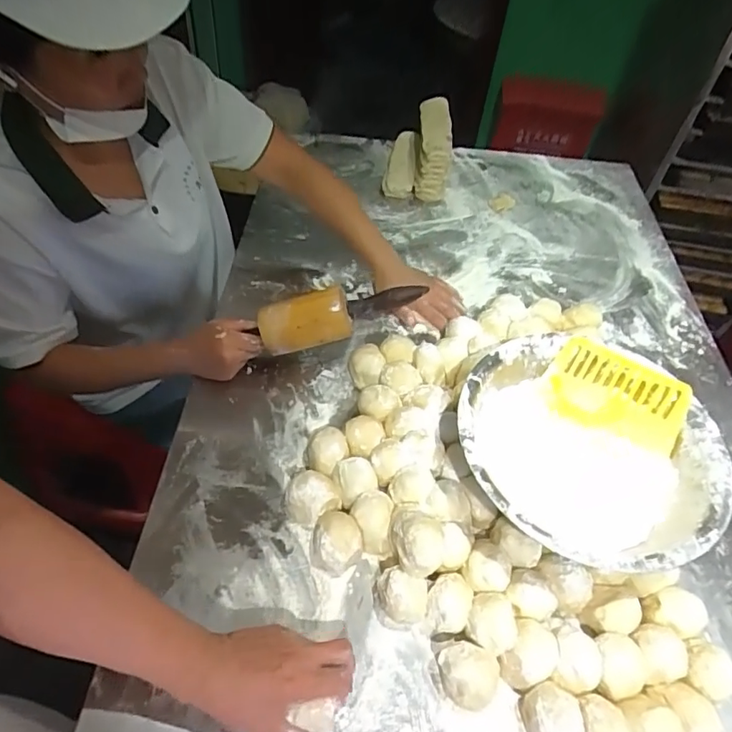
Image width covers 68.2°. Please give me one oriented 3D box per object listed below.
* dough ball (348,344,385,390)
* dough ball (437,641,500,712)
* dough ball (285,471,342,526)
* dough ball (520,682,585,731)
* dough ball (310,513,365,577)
[{"bbox_3d":[0.000,0.004,0.754,0.046,0.050,0.053,6,50,-1],"label":"dough ball"},{"bbox_3d":[0.095,0.297,0.517,0.057,0.053,0.048,23,52,13],"label":"dough ball"},{"bbox_3d":[-0.061,0.151,0.618,0.062,0.058,0.049,-2,51,-8],"label":"dough ball"},{"bbox_3d":[0.170,0.328,0.500,0.045,0.052,0.054,4,50,-2],"label":"dough ball"},{"bbox_3d":[-0.035,0.194,0.591,0.053,0.046,0.057,3,50,-3],"label":"dough ball"}]

